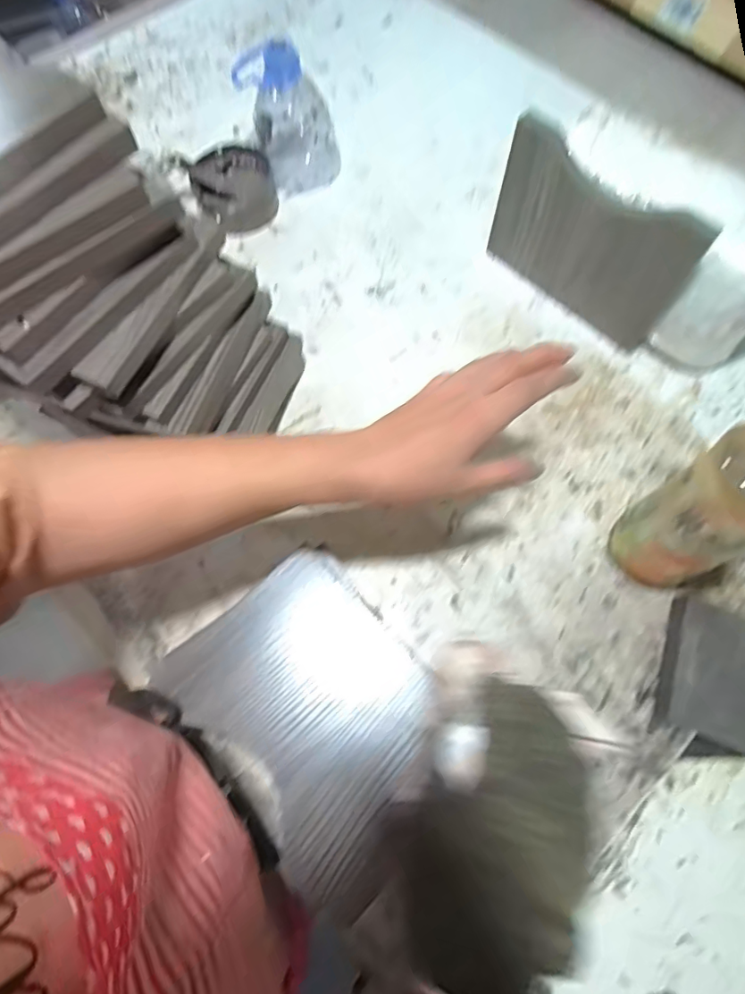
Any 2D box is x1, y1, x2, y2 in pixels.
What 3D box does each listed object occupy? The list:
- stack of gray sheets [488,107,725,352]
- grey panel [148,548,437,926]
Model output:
[{"bbox_3d":[0.194,-0.232,0.474,0.020,0.144,0.192,-42,76,-15],"label":"stack of gray sheets"},{"bbox_3d":[-0.037,0.151,0.353,0.146,0.020,0.194,-38,75,-14],"label":"grey panel"}]

